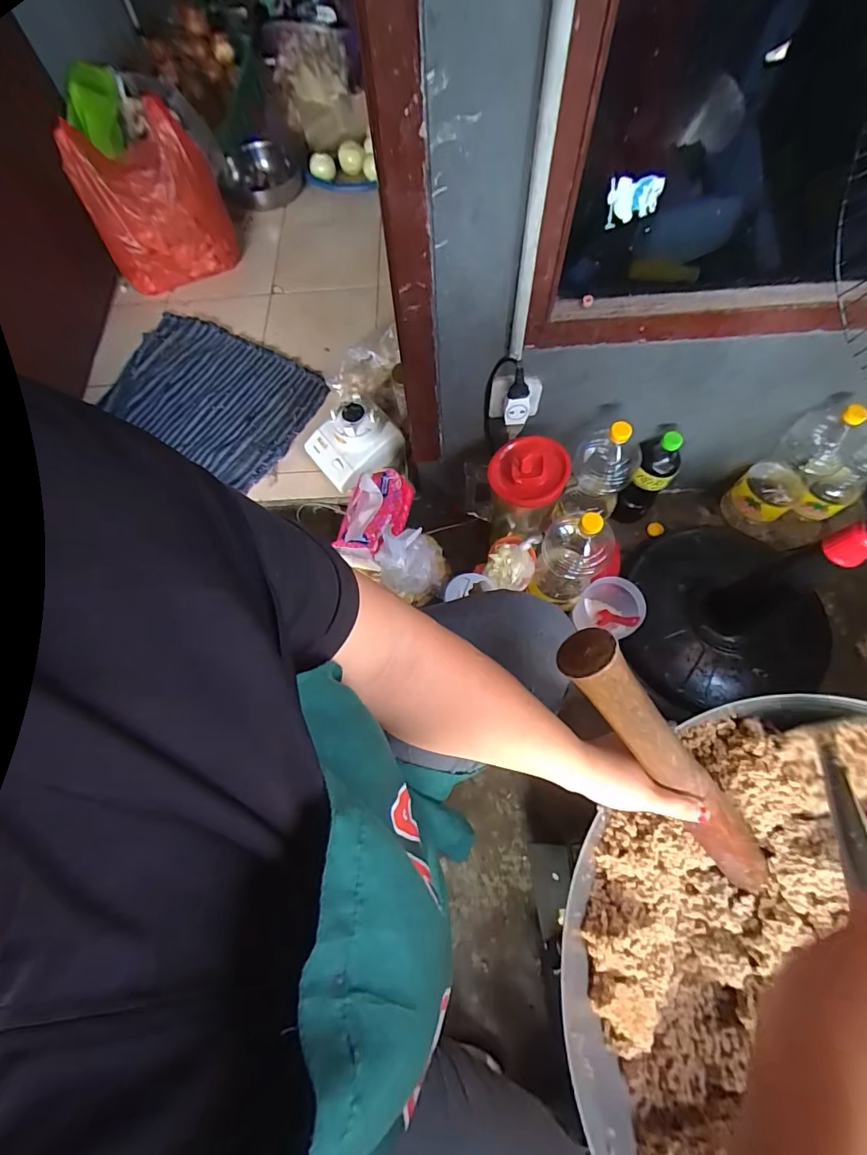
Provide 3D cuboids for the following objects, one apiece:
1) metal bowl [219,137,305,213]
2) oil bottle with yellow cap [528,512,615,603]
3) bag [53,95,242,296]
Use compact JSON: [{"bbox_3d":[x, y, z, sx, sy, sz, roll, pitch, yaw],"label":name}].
[{"bbox_3d":[-0.446,-1.052,1.210,0.201,0.070,0.201,-10,68,-1],"label":"metal bowl"},{"bbox_3d":[0.224,-0.030,0.766,0.101,0.265,0.087,28,72,13],"label":"oil bottle with yellow cap"},{"bbox_3d":[-0.638,-0.860,1.062,0.285,0.287,0.117,-21,69,-6],"label":"bag"}]

